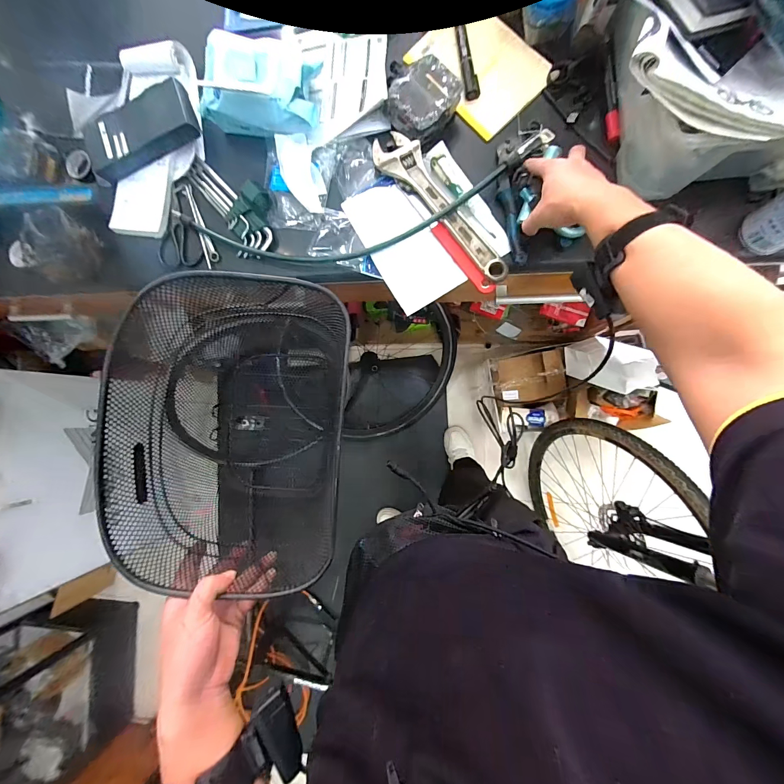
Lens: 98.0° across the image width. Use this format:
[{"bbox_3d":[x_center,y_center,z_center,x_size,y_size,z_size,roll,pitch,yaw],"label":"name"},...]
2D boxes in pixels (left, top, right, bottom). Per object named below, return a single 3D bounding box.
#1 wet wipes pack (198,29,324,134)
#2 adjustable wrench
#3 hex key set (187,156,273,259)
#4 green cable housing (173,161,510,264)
[{"bbox_3d":[-0.212,-0.493,0.551,0.196,0.068,0.111,14,90,9],"label":"wet wipes pack"},{"bbox_3d":[0.080,-0.288,0.521,0.062,0.024,0.286,-43,82,5],"label":"adjustable wrench"},{"bbox_3d":[-0.271,-0.331,0.589,0.101,0.038,0.212,-35,83,6],"label":"hex key set"},{"bbox_3d":[-0.099,-0.269,0.557,0.560,0.025,0.113,-4,87,9],"label":"green cable housing"}]

